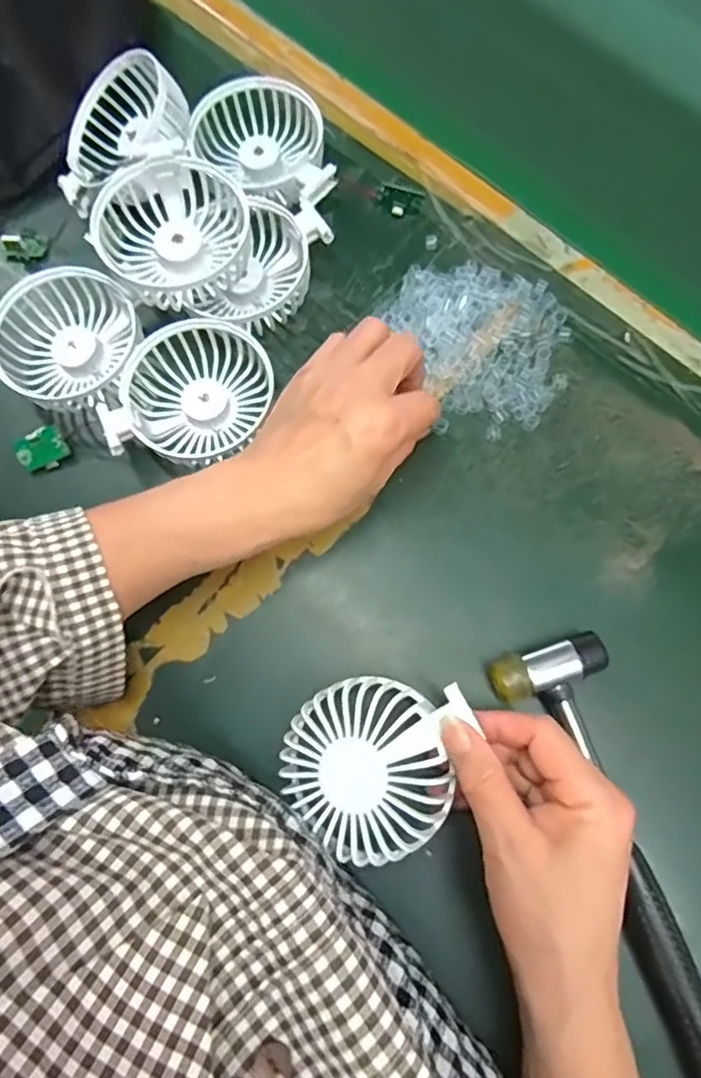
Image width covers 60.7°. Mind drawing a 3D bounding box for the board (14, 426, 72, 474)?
[{"bbox_3d":[-0.194,-0.055,0.376,0.029,0.004,0.024,-30,111,-3],"label":"board"}]

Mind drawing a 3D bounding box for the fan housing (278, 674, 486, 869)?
[{"bbox_3d":[0.009,0.110,0.291,0.084,0.018,0.086,0,75,2],"label":"fan housing"}]

